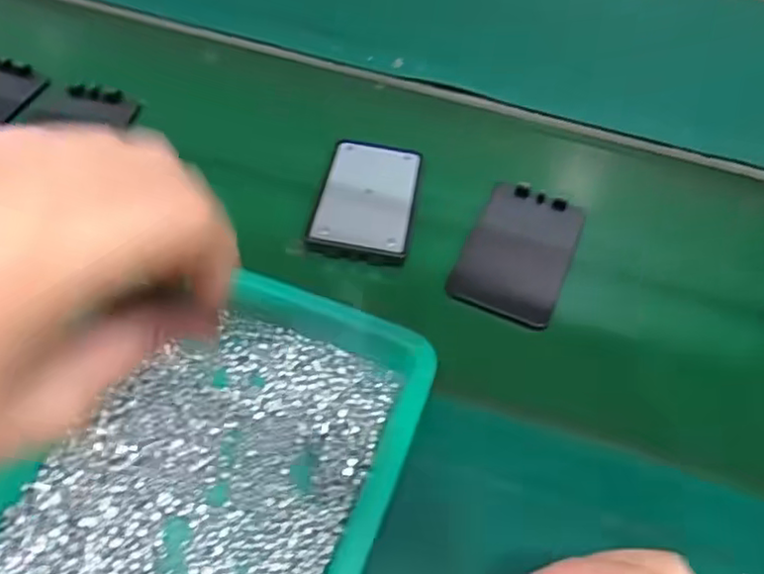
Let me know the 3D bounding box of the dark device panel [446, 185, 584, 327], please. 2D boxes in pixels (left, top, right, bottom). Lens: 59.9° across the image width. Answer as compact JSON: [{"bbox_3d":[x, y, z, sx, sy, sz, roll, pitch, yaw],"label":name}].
[{"bbox_3d":[0.099,-0.028,0.474,0.071,0.012,0.116,23,51,11],"label":"dark device panel"}]

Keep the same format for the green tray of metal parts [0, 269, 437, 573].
[{"bbox_3d":[-0.080,0.087,0.336,0.170,0.029,0.229,21,51,9],"label":"green tray of metal parts"}]

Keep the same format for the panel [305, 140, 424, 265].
[{"bbox_3d":[-0.009,-0.070,0.490,0.069,0.011,0.127,10,50,1],"label":"panel"}]

